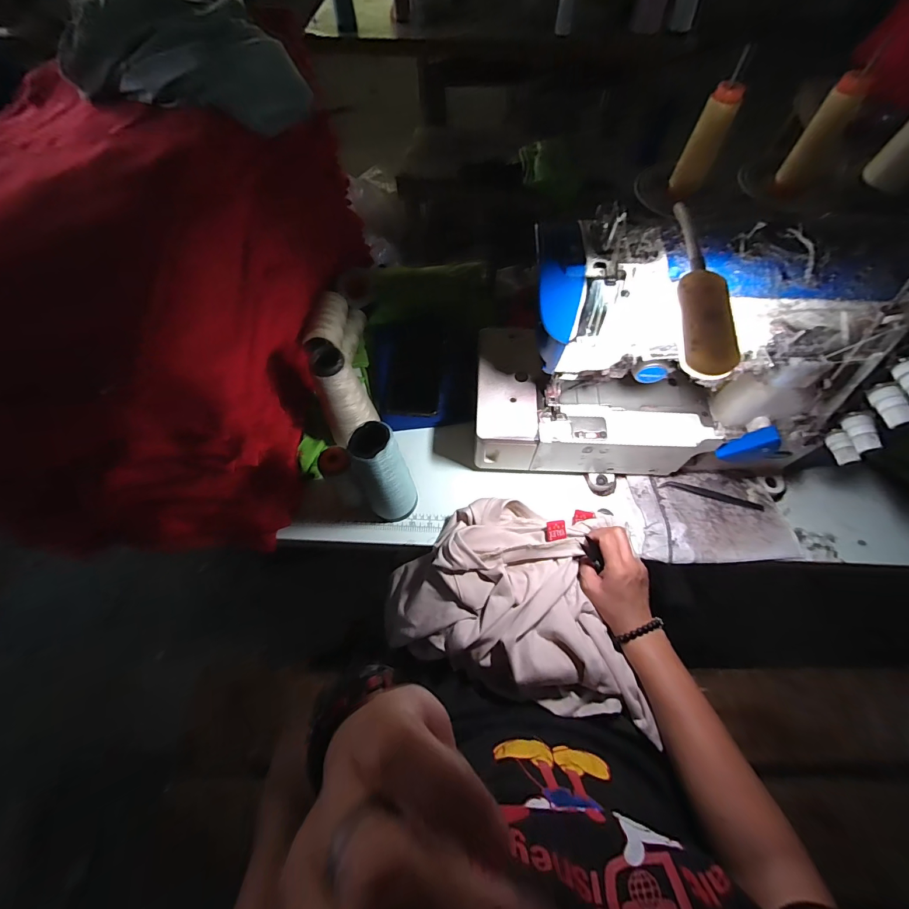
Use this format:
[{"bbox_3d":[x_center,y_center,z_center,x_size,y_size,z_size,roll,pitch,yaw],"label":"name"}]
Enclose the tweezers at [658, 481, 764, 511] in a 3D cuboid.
[{"bbox_3d":[0.359,0.056,0.552,0.137,0.005,0.012,13,64,8],"label":"tweezers"}]

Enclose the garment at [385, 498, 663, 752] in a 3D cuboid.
[{"bbox_3d":[0.068,0.176,0.494,0.299,0.076,0.225,6,64,4],"label":"garment"}]

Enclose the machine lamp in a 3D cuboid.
[{"bbox_3d":[0.174,-0.124,0.286,0.033,0.025,0.153,5,63,3],"label":"machine lamp"}]

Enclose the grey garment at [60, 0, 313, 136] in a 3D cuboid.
[{"bbox_3d":[-0.322,-0.513,0.501,0.282,0.089,0.214,23,66,12],"label":"grey garment"}]

